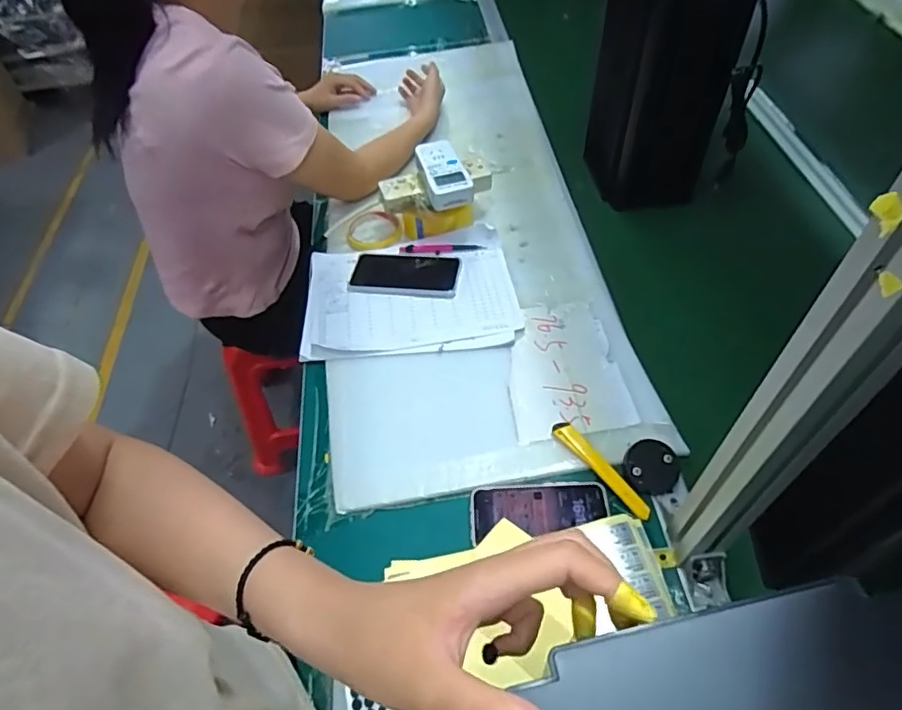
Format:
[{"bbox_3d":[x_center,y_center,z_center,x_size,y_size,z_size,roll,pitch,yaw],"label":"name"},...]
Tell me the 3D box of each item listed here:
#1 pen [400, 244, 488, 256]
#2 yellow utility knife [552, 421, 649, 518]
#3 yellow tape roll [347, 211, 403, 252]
[{"bbox_3d":[-0.014,-0.162,0.884,0.133,0.012,0.016,3,51,5],"label":"pen"},{"bbox_3d":[0.167,0.127,0.643,0.022,0.007,0.137,-31,56,-20],"label":"yellow utility knife"},{"bbox_3d":[-0.121,-0.198,0.912,0.081,0.023,0.089,-1,51,2],"label":"yellow tape roll"}]

